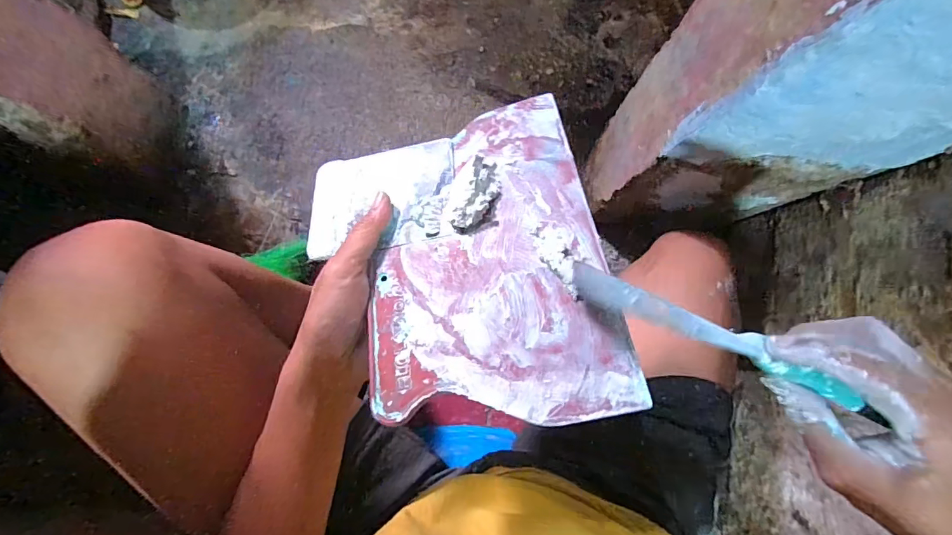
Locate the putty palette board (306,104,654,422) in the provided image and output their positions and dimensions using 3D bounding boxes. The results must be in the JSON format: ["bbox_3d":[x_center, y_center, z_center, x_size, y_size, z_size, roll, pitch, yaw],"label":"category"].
[{"bbox_3d":[-0.015,-0.005,0.274,0.172,0.013,0.205,-16,62,9],"label":"putty palette board"}]

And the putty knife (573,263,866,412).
[{"bbox_3d":[0.124,0.036,0.236,0.156,0.016,0.016,25,81,7],"label":"putty knife"}]

